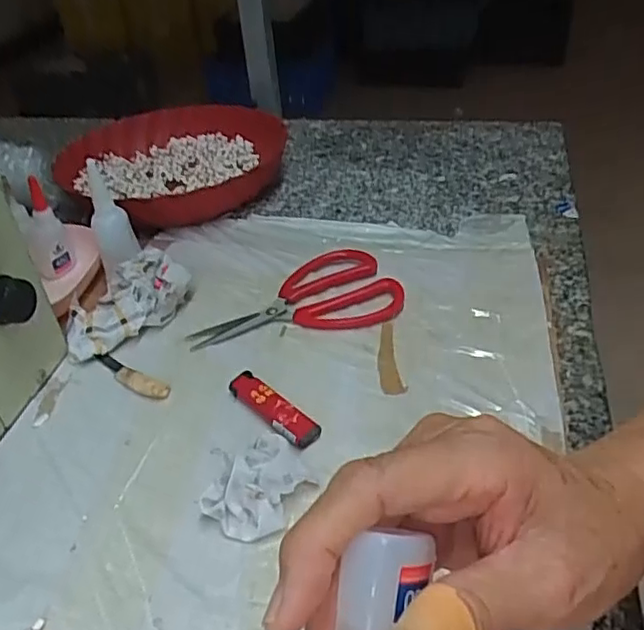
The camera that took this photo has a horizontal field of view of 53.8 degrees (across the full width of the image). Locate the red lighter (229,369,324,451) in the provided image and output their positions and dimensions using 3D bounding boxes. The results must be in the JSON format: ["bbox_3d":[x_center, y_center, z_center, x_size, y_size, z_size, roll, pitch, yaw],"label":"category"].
[{"bbox_3d":[-0.032,0.059,0.406,0.021,0.009,0.075,-33,45,-29],"label":"red lighter"}]

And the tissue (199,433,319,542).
[{"bbox_3d":[-0.037,0.093,0.362,0.060,0.026,0.062,-6,38,1],"label":"tissue"}]

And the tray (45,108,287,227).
[{"bbox_3d":[-0.160,-0.166,0.690,0.218,0.045,0.231,13,42,24],"label":"tray"}]

